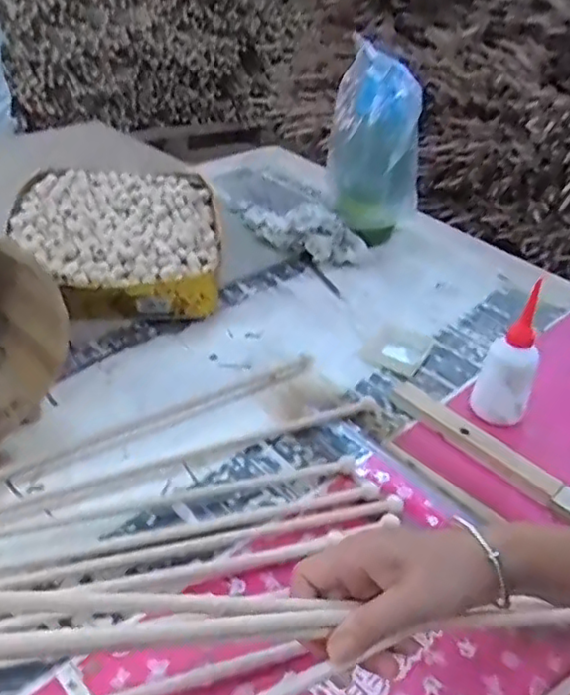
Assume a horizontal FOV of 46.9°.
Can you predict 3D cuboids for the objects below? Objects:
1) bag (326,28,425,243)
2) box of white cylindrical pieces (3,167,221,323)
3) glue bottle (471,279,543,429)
[{"bbox_3d":[0.150,-0.302,1.047,0.149,0.282,0.169,7,36,-2],"label":"bag"},{"bbox_3d":[-0.246,-0.154,0.970,0.292,0.081,0.369,1,35,-8],"label":"box of white cylindrical pieces"},{"bbox_3d":[0.256,0.004,0.729,0.052,0.153,0.047,12,35,7],"label":"glue bottle"}]

